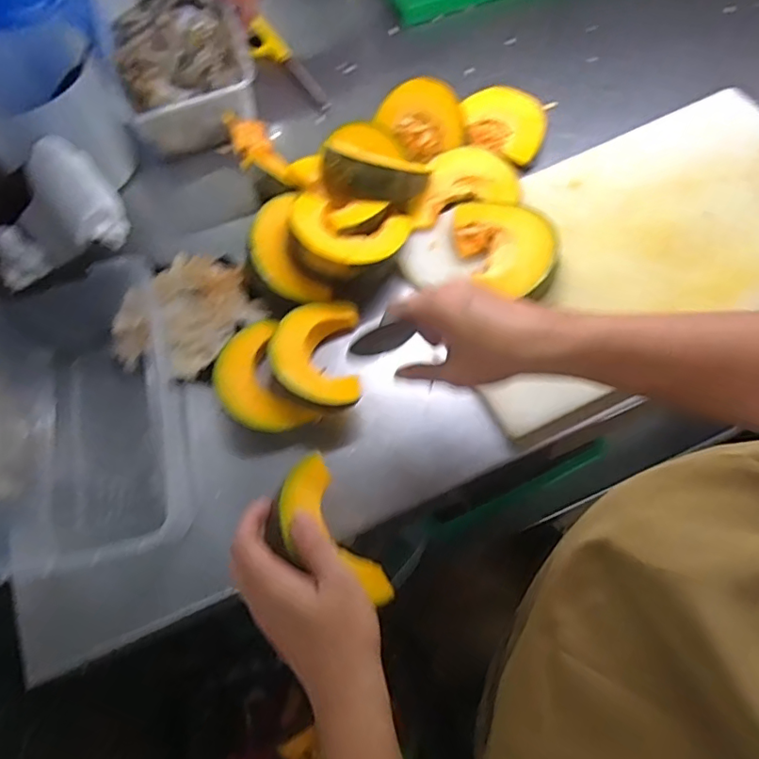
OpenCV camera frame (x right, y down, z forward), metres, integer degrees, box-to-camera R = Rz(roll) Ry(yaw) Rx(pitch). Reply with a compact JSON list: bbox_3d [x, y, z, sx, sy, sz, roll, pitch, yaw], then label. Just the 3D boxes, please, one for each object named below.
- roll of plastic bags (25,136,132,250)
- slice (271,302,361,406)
[{"bbox_3d":[-0.300,-0.186,0.549,0.060,0.046,0.134,-33,65,-10],"label":"roll of plastic bags"},{"bbox_3d":[-0.058,-0.023,0.514,0.077,0.035,0.109,-3,61,-1],"label":"slice"}]

